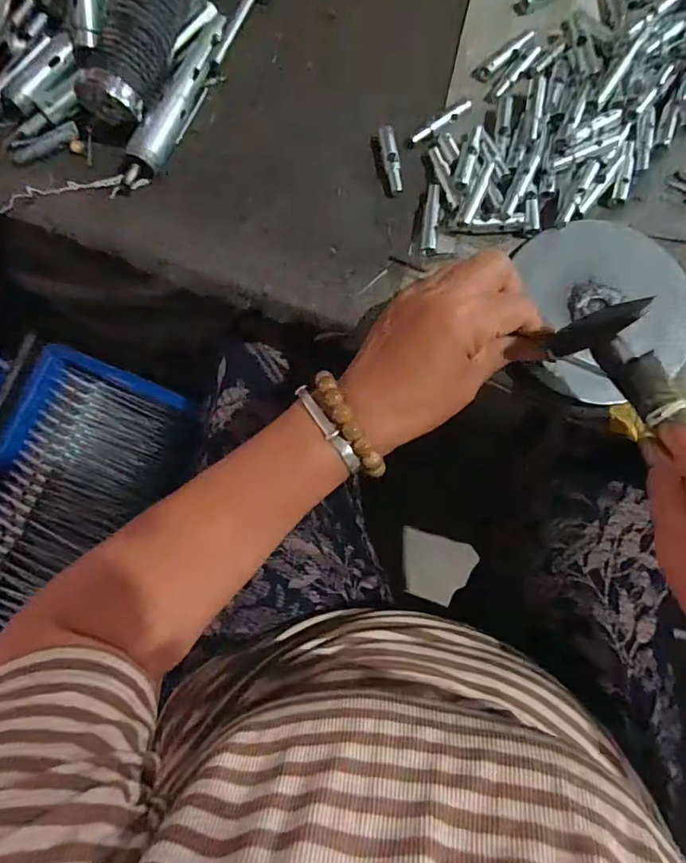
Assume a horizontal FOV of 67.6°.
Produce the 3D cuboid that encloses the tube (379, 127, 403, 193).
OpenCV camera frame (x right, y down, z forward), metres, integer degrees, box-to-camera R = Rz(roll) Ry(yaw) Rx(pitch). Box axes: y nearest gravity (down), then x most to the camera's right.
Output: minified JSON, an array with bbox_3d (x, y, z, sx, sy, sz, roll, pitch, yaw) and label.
[{"bbox_3d":[0.035,-0.194,0.369,0.011,0.010,0.051,-9,79,-1],"label":"tube"}]

